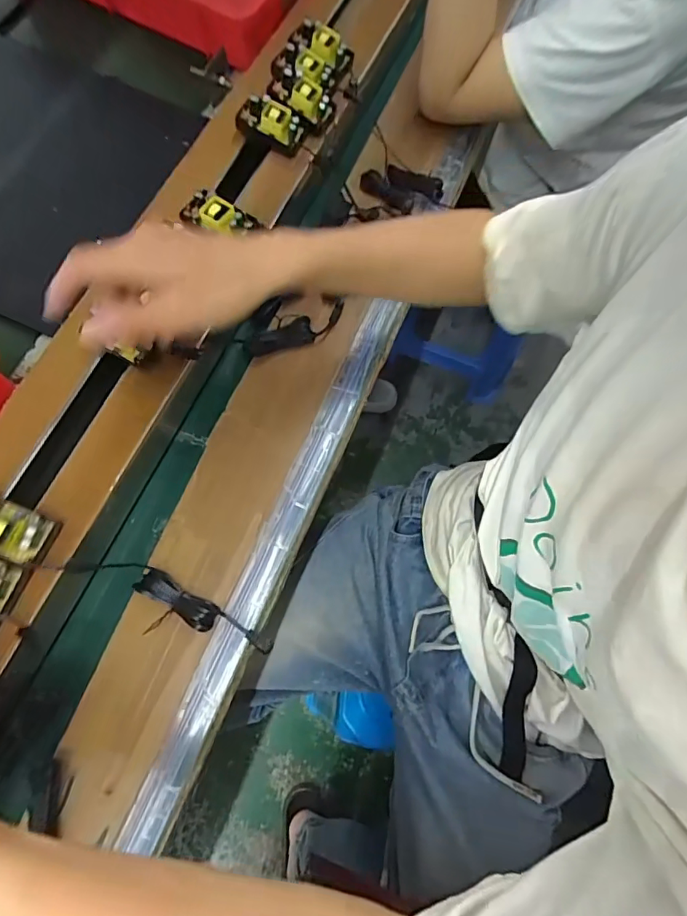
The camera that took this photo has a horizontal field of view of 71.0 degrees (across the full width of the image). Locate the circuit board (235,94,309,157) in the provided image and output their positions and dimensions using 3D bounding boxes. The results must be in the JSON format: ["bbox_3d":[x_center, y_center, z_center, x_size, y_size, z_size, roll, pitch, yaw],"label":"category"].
[{"bbox_3d":[-0.083,-0.374,0.539,0.076,0.026,0.049,14,72,0],"label":"circuit board"}]

